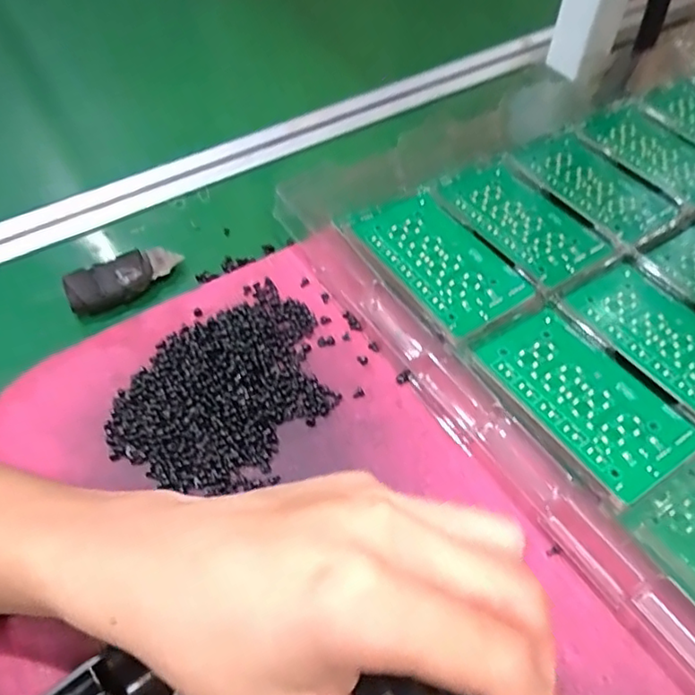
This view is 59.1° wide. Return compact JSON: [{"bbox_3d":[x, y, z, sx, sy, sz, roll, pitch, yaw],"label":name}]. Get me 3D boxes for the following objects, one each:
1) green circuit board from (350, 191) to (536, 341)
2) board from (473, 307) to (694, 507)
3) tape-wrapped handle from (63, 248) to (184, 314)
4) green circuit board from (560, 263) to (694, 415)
[{"bbox_3d":[0.056,-0.054,0.373,0.057,0.007,0.108,-27,61,-15],"label":"green circuit board"},{"bbox_3d":[0.122,0.023,0.315,0.058,0.004,0.106,-30,62,-16],"label":"board"},{"bbox_3d":[-0.144,-0.046,0.396,0.072,0.019,0.030,-28,62,-15],"label":"tape-wrapped handle"},{"bbox_3d":[0.177,-0.005,0.340,0.061,0.004,0.105,-27,57,-22],"label":"green circuit board"}]

